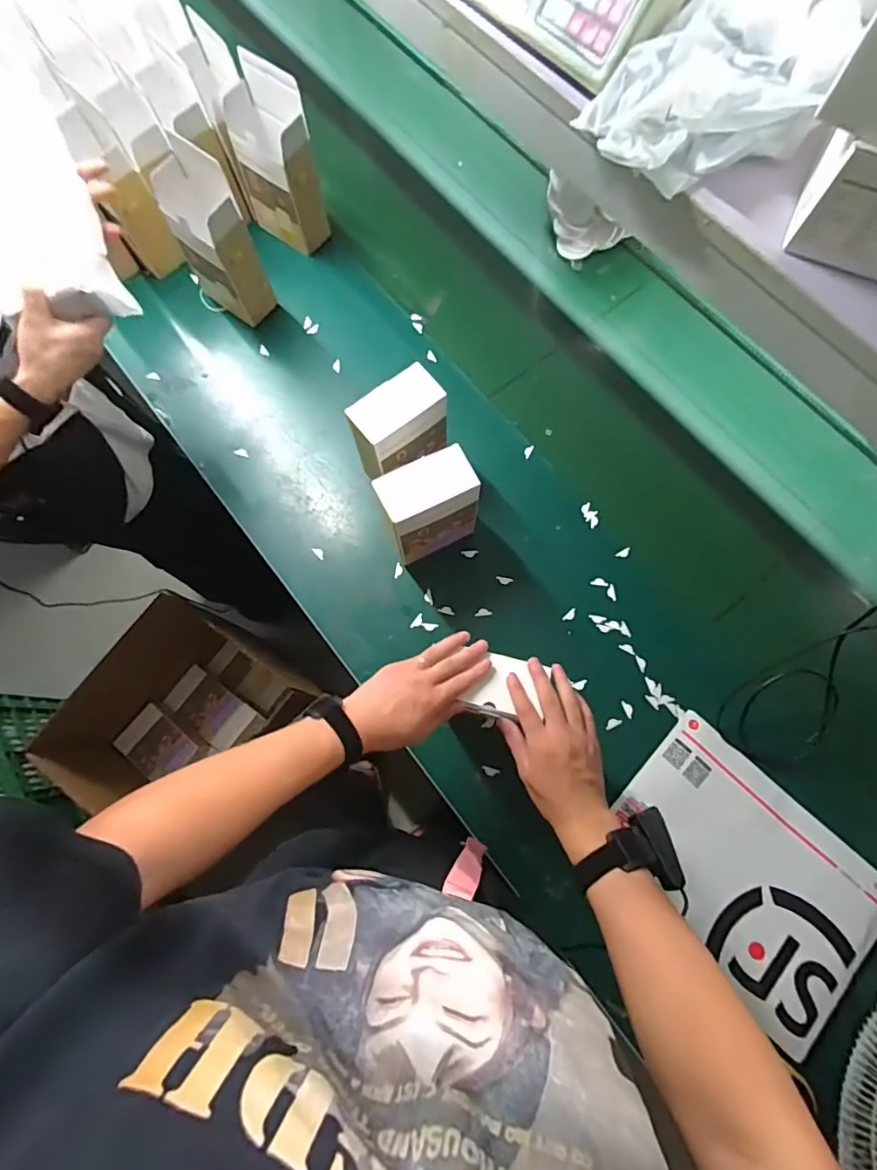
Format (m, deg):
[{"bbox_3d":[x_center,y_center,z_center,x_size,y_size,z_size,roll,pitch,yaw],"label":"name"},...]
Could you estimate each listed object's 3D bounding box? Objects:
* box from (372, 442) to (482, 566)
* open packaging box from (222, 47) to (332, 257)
[{"bbox_3d":[-0.013,-0.104,0.732,0.119,0.165,0.070,-26,75,-7],"label":"box"},{"bbox_3d":[-0.265,-0.678,0.860,0.131,0.236,0.088,37,79,10],"label":"open packaging box"}]

